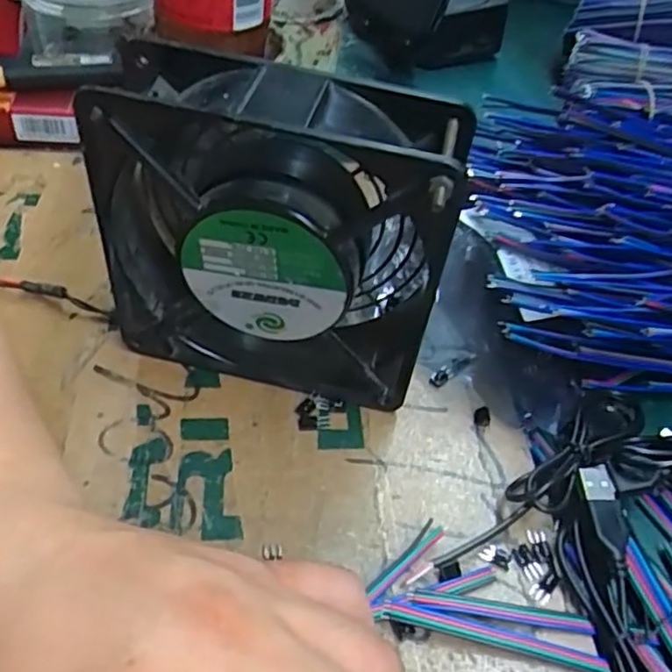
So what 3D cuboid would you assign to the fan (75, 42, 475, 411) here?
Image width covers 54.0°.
[{"bbox_3d":[-0.022,-0.035,0.246,0.121,0.122,0.046,14,49,6],"label":"fan"}]

